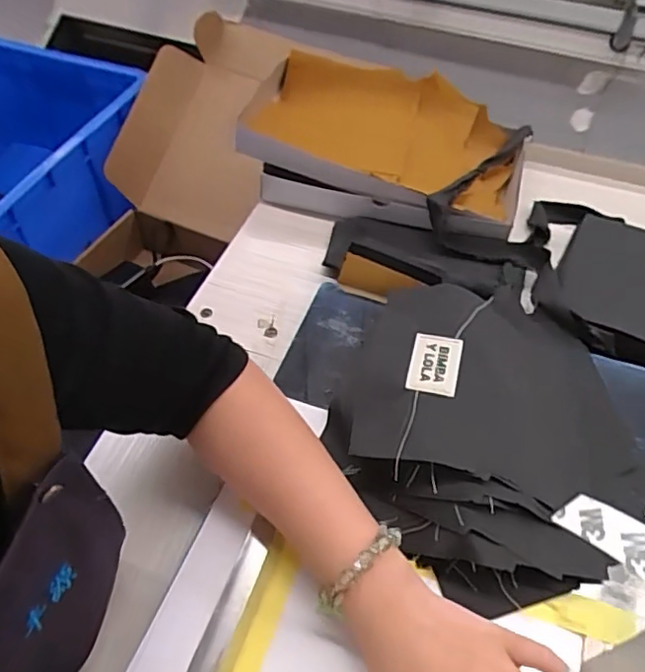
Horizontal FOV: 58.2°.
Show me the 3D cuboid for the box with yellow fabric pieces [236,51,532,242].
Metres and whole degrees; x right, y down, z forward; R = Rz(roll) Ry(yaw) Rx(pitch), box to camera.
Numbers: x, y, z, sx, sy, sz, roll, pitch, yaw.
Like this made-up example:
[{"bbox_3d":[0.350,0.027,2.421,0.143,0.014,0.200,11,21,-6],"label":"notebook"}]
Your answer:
[{"bbox_3d":[0.066,-0.216,0.666,0.325,0.086,0.195,13,54,8],"label":"box with yellow fabric pieces"}]

